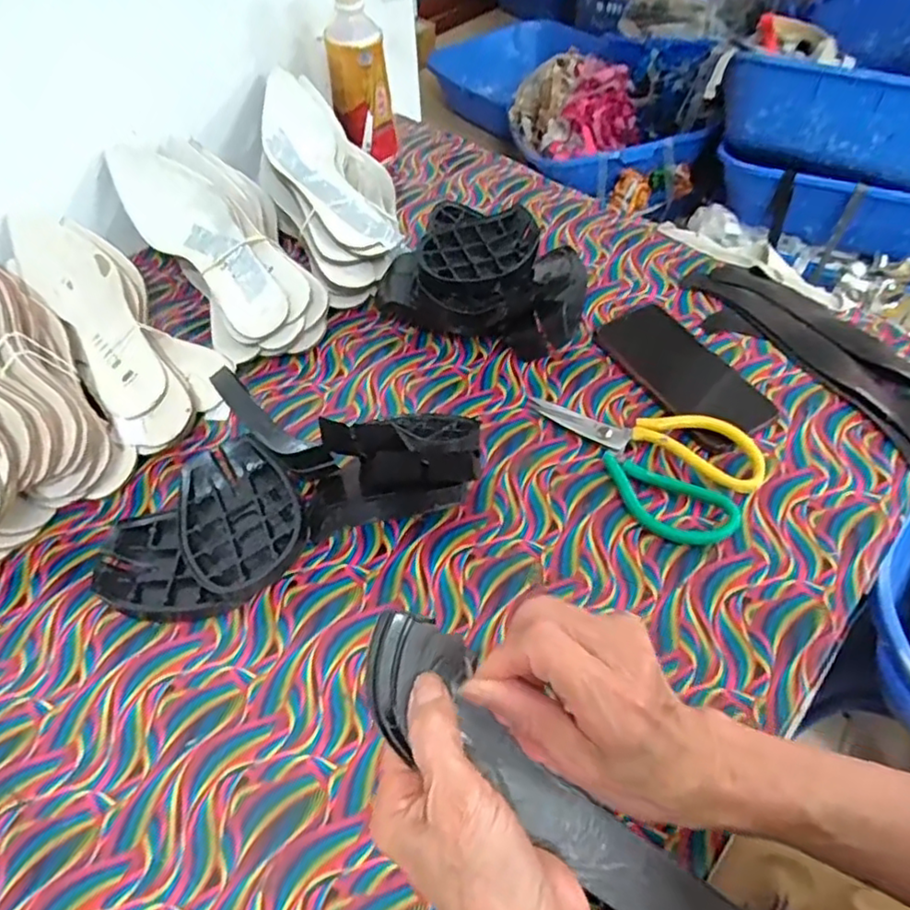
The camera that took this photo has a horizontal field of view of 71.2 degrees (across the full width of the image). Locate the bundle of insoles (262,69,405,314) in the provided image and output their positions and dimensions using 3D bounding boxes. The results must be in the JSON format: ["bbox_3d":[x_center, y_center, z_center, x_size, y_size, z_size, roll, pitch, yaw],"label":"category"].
[{"bbox_3d":[-0.130,-0.284,0.671,0.133,0.106,0.276,-13,53,-8],"label":"bundle of insoles"}]

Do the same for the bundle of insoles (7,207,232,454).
[{"bbox_3d":[-0.299,-0.123,0.561,0.102,0.042,0.279,-36,72,-23],"label":"bundle of insoles"}]

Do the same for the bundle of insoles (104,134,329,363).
[{"bbox_3d":[-0.224,-0.203,0.621,0.134,0.096,0.269,-26,55,-17],"label":"bundle of insoles"}]

